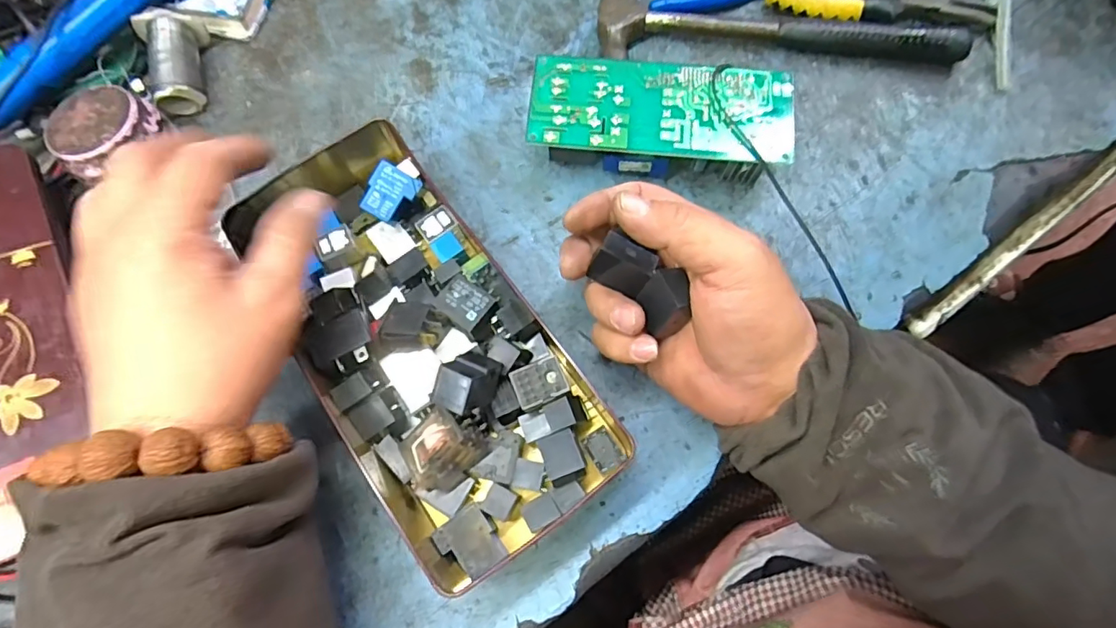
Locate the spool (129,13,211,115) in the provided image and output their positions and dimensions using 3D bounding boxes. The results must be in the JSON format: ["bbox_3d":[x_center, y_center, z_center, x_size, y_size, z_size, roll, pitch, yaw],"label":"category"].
[{"bbox_3d":[-0.267,-0.177,0.388,0.040,0.033,0.071,-18,73,-3],"label":"spool"}]

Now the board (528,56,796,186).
[{"bbox_3d":[0.064,-0.121,0.353,0.156,0.042,0.064,4,73,4],"label":"board"}]

